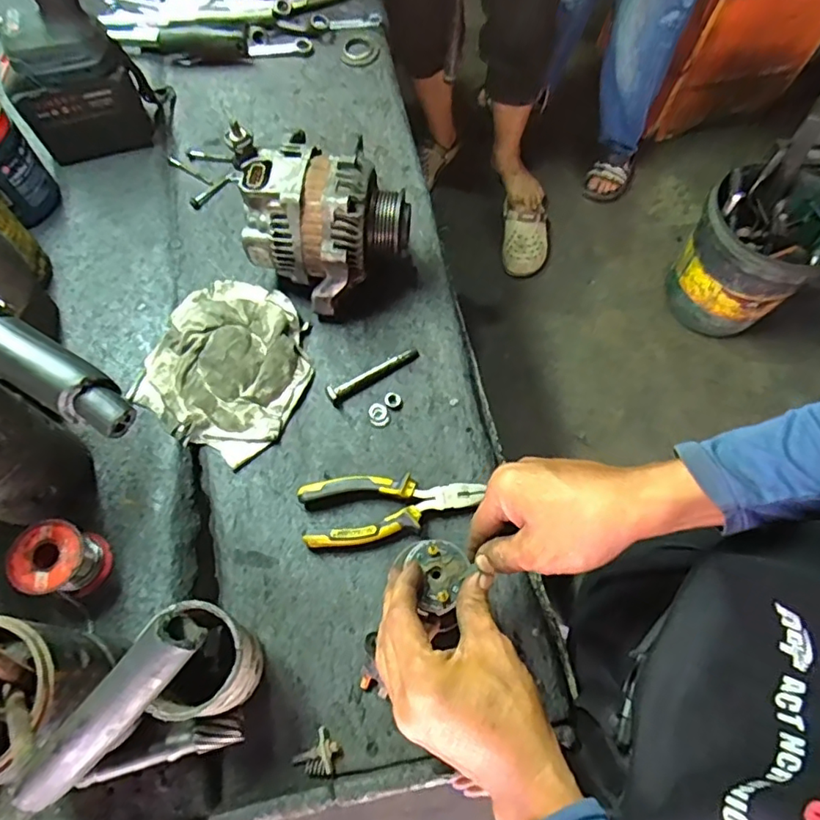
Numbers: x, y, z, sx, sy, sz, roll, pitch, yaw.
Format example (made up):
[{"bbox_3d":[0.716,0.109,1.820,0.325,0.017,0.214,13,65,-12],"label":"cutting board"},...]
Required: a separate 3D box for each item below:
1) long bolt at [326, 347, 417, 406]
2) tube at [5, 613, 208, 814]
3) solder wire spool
[{"bbox_3d":[-0.036,-0.037,0.555,0.100,0.014,0.016,-32,72,-14],"label":"long bolt"},{"bbox_3d":[-0.103,0.105,0.190,0.017,0.014,0.083,43,91,14],"label":"tube"},{"bbox_3d":[-0.275,0.119,0.442,0.050,0.053,0.053,1,68,-1],"label":"solder wire spool"}]

